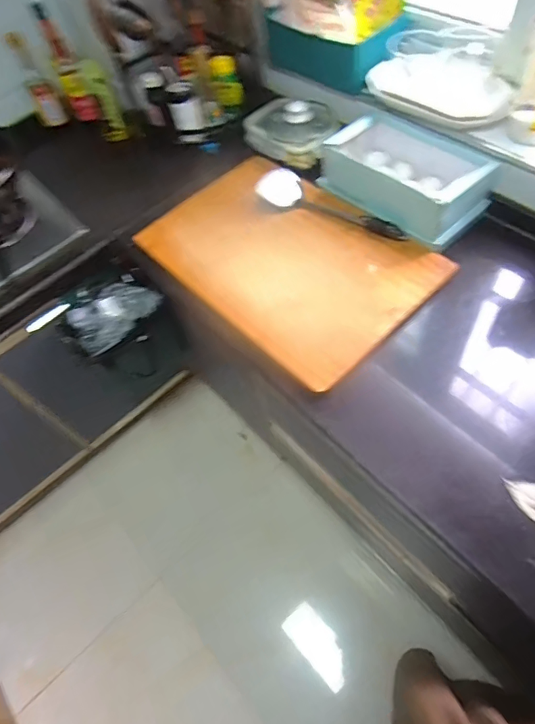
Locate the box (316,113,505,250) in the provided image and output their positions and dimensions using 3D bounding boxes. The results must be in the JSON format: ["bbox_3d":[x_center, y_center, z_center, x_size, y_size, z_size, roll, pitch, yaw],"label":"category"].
[{"bbox_3d":[0.251,-0.375,0.903,0.172,0.097,0.337,-38,63,-18],"label":"box"}]

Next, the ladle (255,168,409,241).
[{"bbox_3d":[0.128,-0.314,0.911,0.321,0.038,0.085,30,65,21],"label":"ladle"}]

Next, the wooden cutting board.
[{"bbox_3d":[0.026,-0.214,0.893,0.339,0.027,0.537,-45,65,-10],"label":"wooden cutting board"}]

